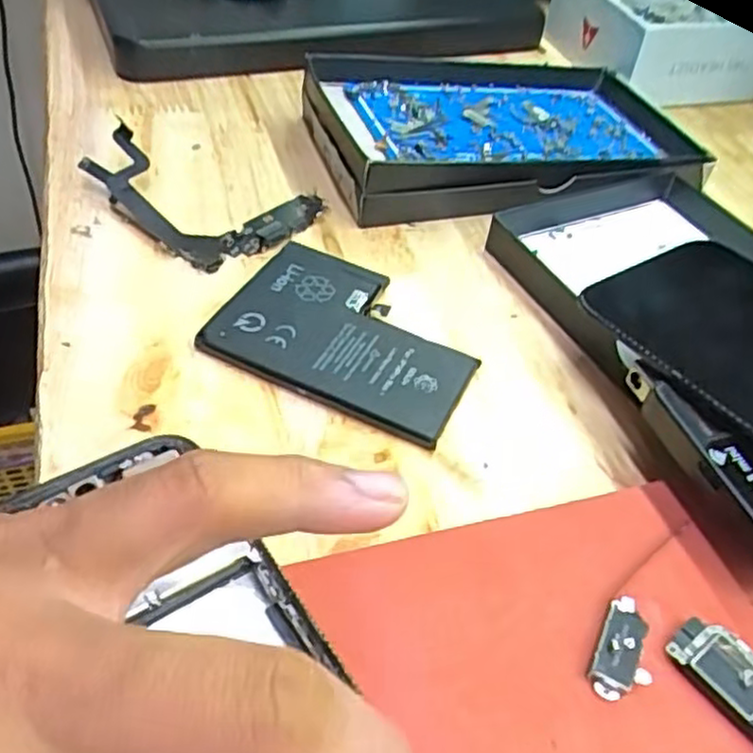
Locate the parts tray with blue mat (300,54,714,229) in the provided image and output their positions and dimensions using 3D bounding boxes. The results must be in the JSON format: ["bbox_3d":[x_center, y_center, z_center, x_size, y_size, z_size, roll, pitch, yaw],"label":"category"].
[{"bbox_3d":[0.064,-0.111,0.332,0.172,0.033,0.105,-10,49,-15],"label":"parts tray with blue mat"}]

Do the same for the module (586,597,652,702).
[{"bbox_3d":[0.062,0.067,0.181,0.013,0.005,0.027,23,49,15],"label":"module"}]

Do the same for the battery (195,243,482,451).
[{"bbox_3d":[-0.009,-0.015,0.255,0.088,0.006,0.064,22,48,14],"label":"battery"}]

